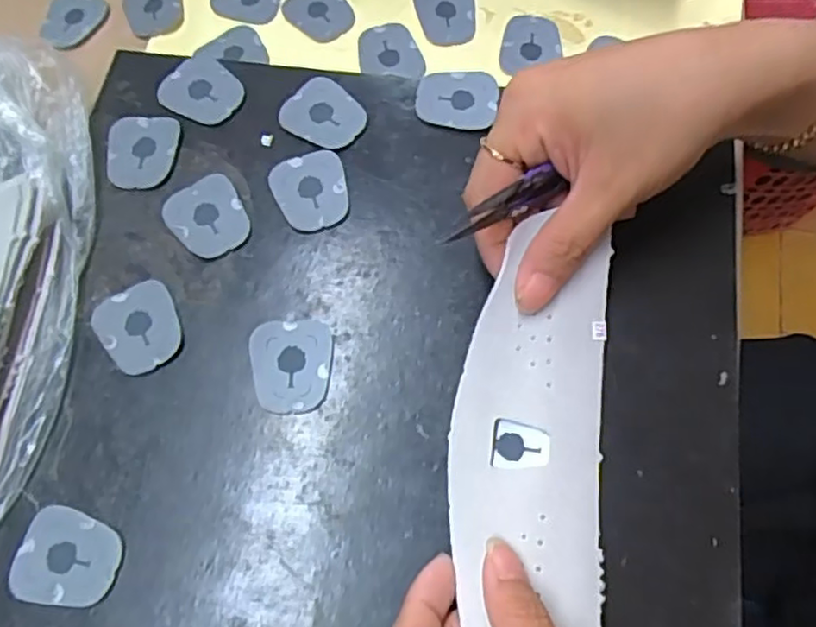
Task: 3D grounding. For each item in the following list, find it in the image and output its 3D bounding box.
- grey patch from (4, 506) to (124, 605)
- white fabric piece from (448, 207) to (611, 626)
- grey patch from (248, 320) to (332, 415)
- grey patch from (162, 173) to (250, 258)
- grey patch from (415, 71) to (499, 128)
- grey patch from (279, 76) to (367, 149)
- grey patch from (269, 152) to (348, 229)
[{"bbox_3d":[-0.128,0.092,0.248,0.038,0.004,0.033,10,70,6],"label":"grey patch"},{"bbox_3d":[0.046,0.049,0.247,0.056,0.023,0.161,7,71,5],"label":"white fabric piece"},{"bbox_3d":[-0.049,0.021,0.272,0.032,0.005,0.038,-2,70,1],"label":"grey patch"},{"bbox_3d":[-0.090,-0.043,0.297,0.033,0.004,0.037,-29,71,-9],"label":"grey patch"},{"bbox_3d":[0.023,-0.103,0.314,0.038,0.004,0.031,2,70,3],"label":"grey patch"},{"bbox_3d":[-0.040,-0.096,0.313,0.038,0.004,0.032,31,74,12],"label":"grey patch"},{"bbox_3d":[-0.044,-0.057,0.299,0.033,0.004,0.038,-19,70,-5],"label":"grey patch"}]

